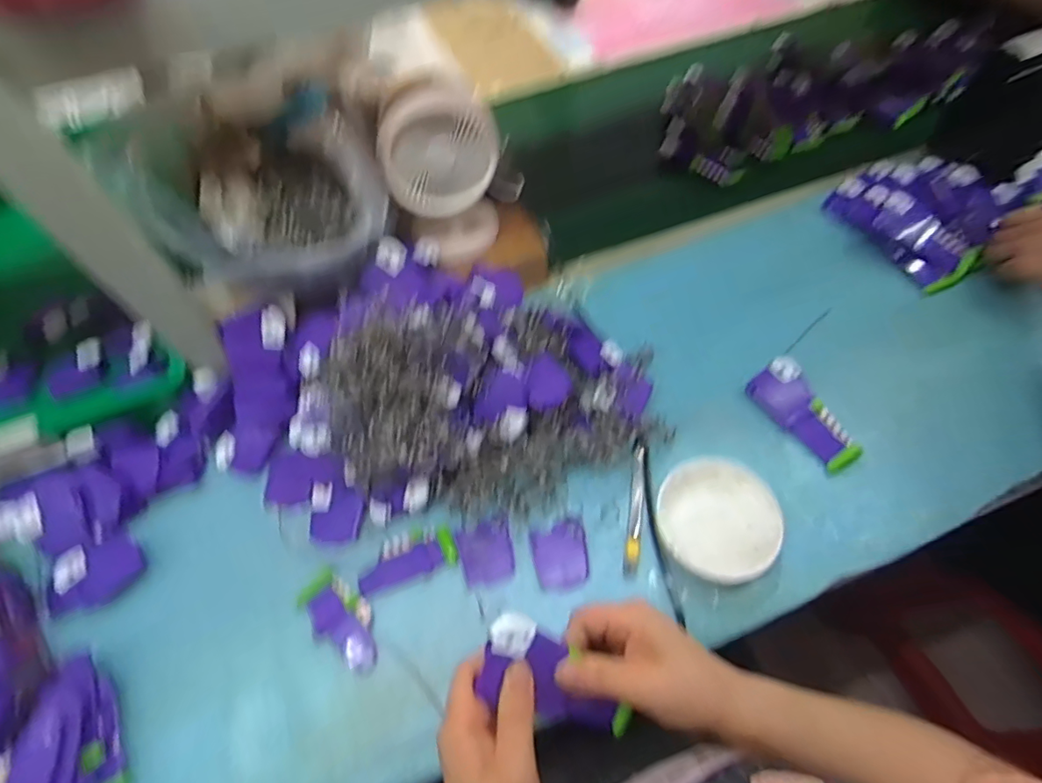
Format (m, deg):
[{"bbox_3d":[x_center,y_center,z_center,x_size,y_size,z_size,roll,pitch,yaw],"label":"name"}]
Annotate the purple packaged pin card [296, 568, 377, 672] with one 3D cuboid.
[{"bbox_3d":[-0.155,0.199,0.454,0.088,0.005,0.042,34,66,22],"label":"purple packaged pin card"}]

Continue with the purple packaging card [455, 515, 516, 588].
[{"bbox_3d":[-0.031,0.147,0.478,0.048,0.004,0.057,-16,59,-7],"label":"purple packaging card"}]

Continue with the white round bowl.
[{"bbox_3d":[0.177,0.110,0.472,0.101,0.032,0.120,8,59,8],"label":"white round bowl"}]

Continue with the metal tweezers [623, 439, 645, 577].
[{"bbox_3d":[0.108,0.107,0.489,0.014,0.011,0.127,7,59,8],"label":"metal tweezers"}]

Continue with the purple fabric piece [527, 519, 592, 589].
[{"bbox_3d":[0.037,0.150,0.477,0.050,0.004,0.056,-12,58,-4],"label":"purple fabric piece"}]

